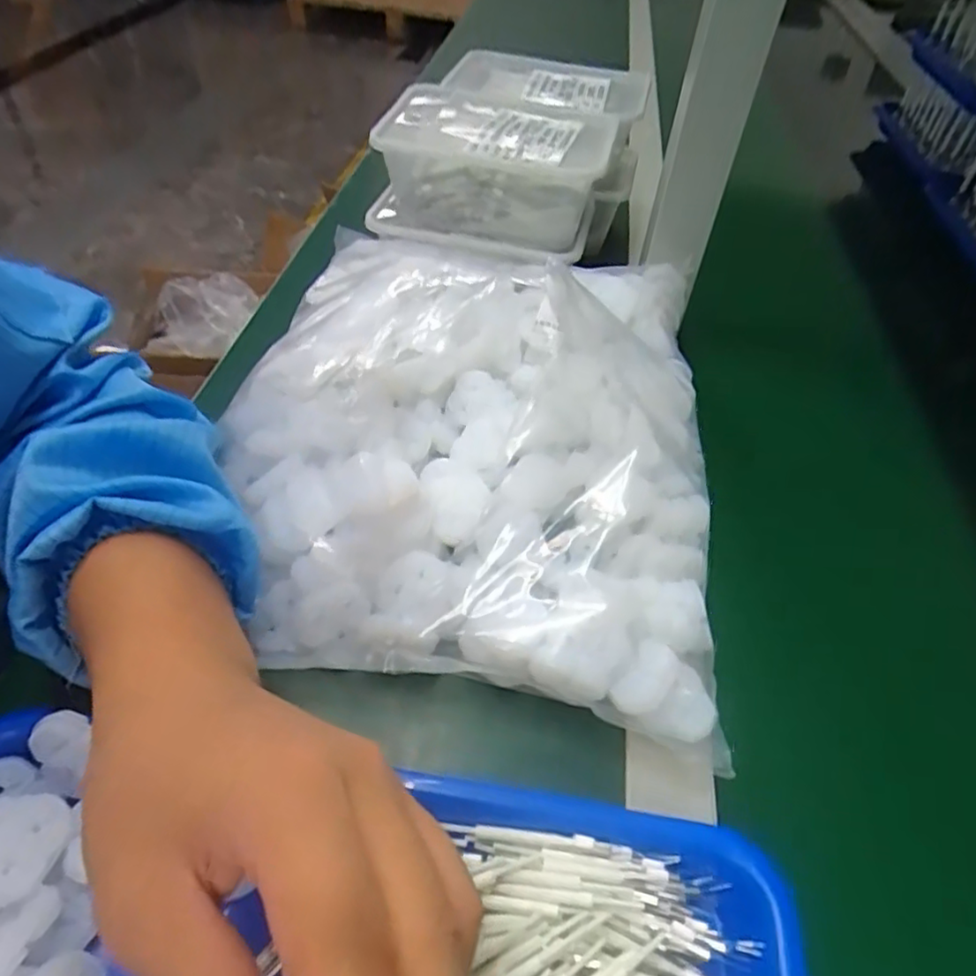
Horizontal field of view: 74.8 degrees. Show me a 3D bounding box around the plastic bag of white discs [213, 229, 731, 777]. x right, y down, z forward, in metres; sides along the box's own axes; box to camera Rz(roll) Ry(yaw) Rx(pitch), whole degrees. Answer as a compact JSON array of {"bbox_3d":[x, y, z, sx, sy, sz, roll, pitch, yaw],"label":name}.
[{"bbox_3d":[-0.003,-0.038,0.370,0.274,0.061,0.302,11,49,5],"label":"plastic bag of white discs"}]

